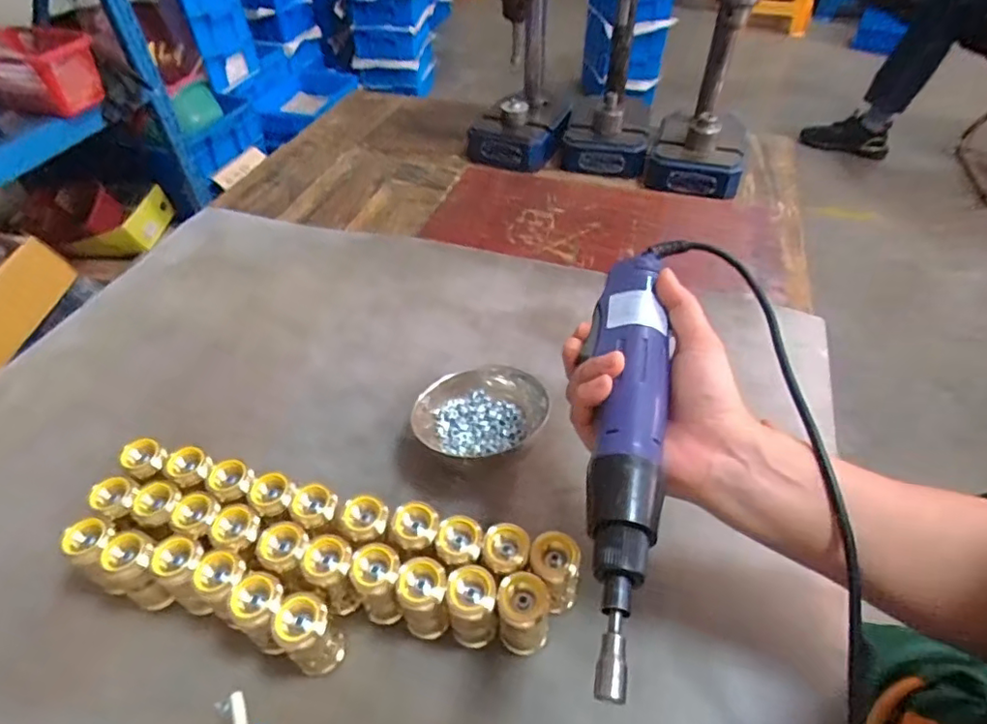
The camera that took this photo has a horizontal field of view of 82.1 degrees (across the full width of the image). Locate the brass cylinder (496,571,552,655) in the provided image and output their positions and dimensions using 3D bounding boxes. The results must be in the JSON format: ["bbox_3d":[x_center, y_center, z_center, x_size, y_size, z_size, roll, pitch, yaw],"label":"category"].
[{"bbox_3d":[0.019,0.160,0.362,0.033,0.065,0.033,5,48,3],"label":"brass cylinder"}]

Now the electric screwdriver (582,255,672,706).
[{"bbox_3d":[0.071,0.035,0.305,0.041,0.031,0.255,9,55,6],"label":"electric screwdriver"}]

